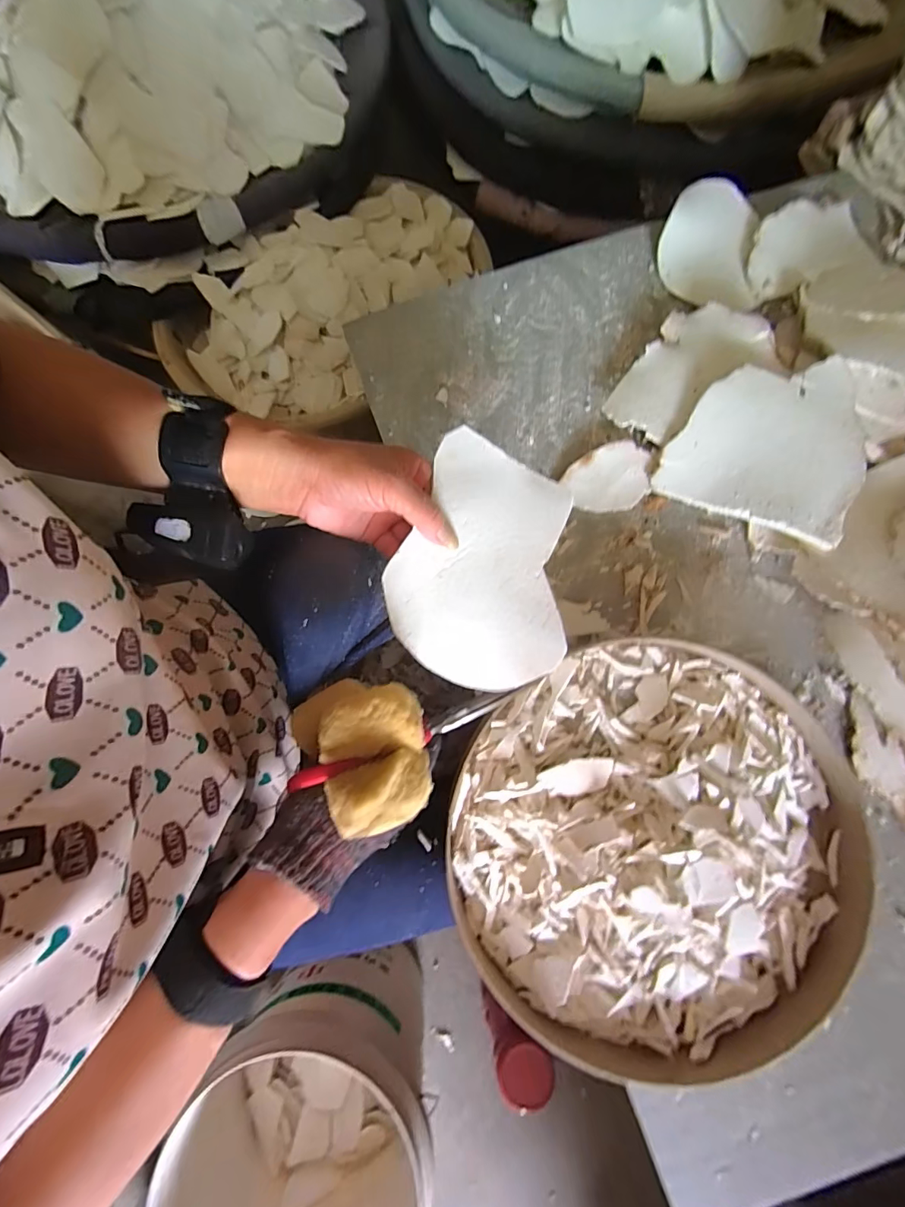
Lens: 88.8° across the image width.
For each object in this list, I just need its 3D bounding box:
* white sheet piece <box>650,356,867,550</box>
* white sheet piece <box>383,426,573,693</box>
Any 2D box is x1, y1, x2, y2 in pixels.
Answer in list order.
[{"bbox_3d":[0.282,-0.146,0.406,0.149,0.015,0.156,26,87,12],"label":"white sheet piece"},{"bbox_3d":[0.021,-0.031,0.329,0.121,0.024,0.173,6,78,2],"label":"white sheet piece"}]

